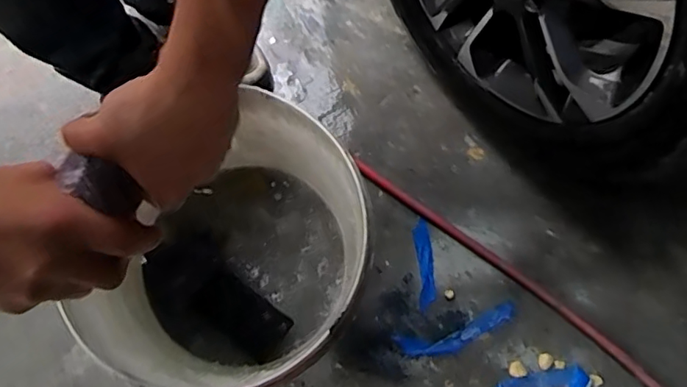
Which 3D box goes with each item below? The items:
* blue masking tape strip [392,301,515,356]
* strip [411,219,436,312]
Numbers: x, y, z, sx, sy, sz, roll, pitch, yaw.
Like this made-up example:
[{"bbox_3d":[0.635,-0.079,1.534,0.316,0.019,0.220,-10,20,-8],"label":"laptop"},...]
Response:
[{"bbox_3d":[0.178,0.217,0.846,0.188,0.007,0.045,-16,75,-6],"label":"blue masking tape strip"},{"bbox_3d":[0.130,0.113,0.873,0.028,0.004,0.140,-3,71,-4],"label":"strip"}]

